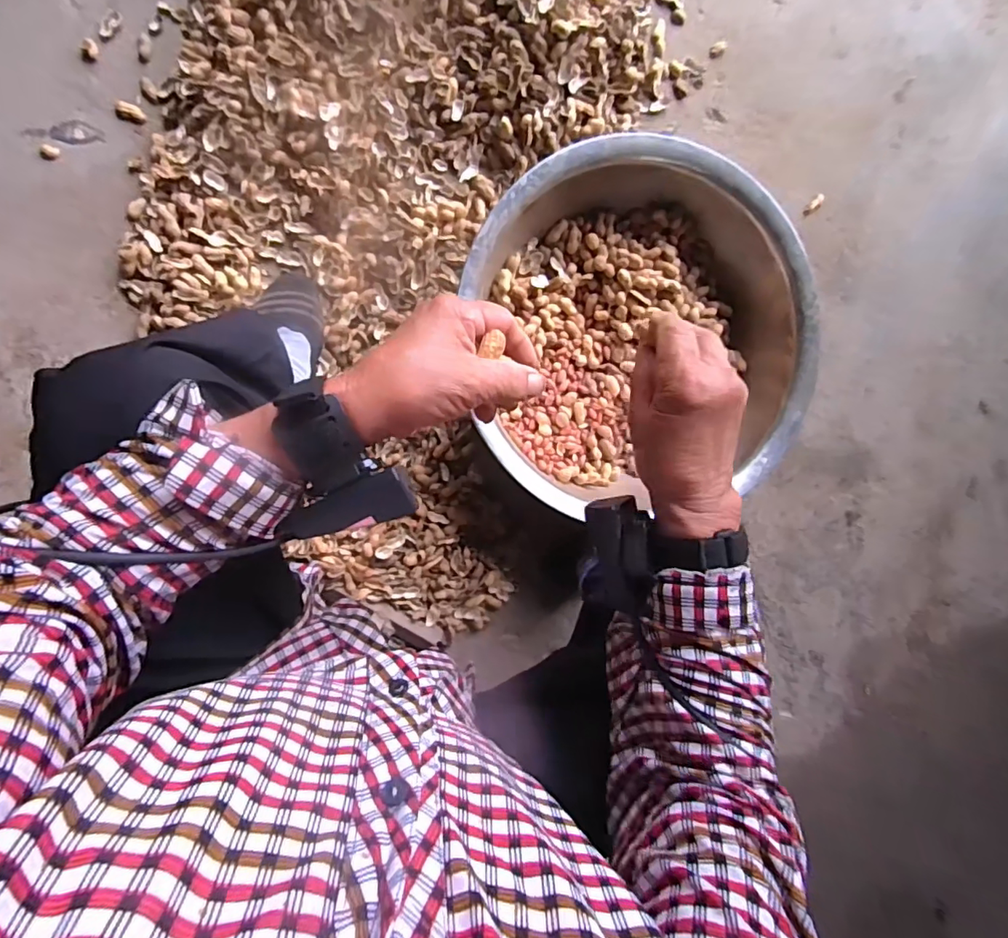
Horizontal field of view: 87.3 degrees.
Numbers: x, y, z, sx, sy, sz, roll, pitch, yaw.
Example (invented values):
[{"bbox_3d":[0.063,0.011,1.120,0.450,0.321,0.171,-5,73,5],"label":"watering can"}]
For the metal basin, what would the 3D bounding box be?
[{"bbox_3d":[0.164,-0.173,0.701,0.435,0.146,0.432,-8,93,-9],"label":"metal basin"}]

